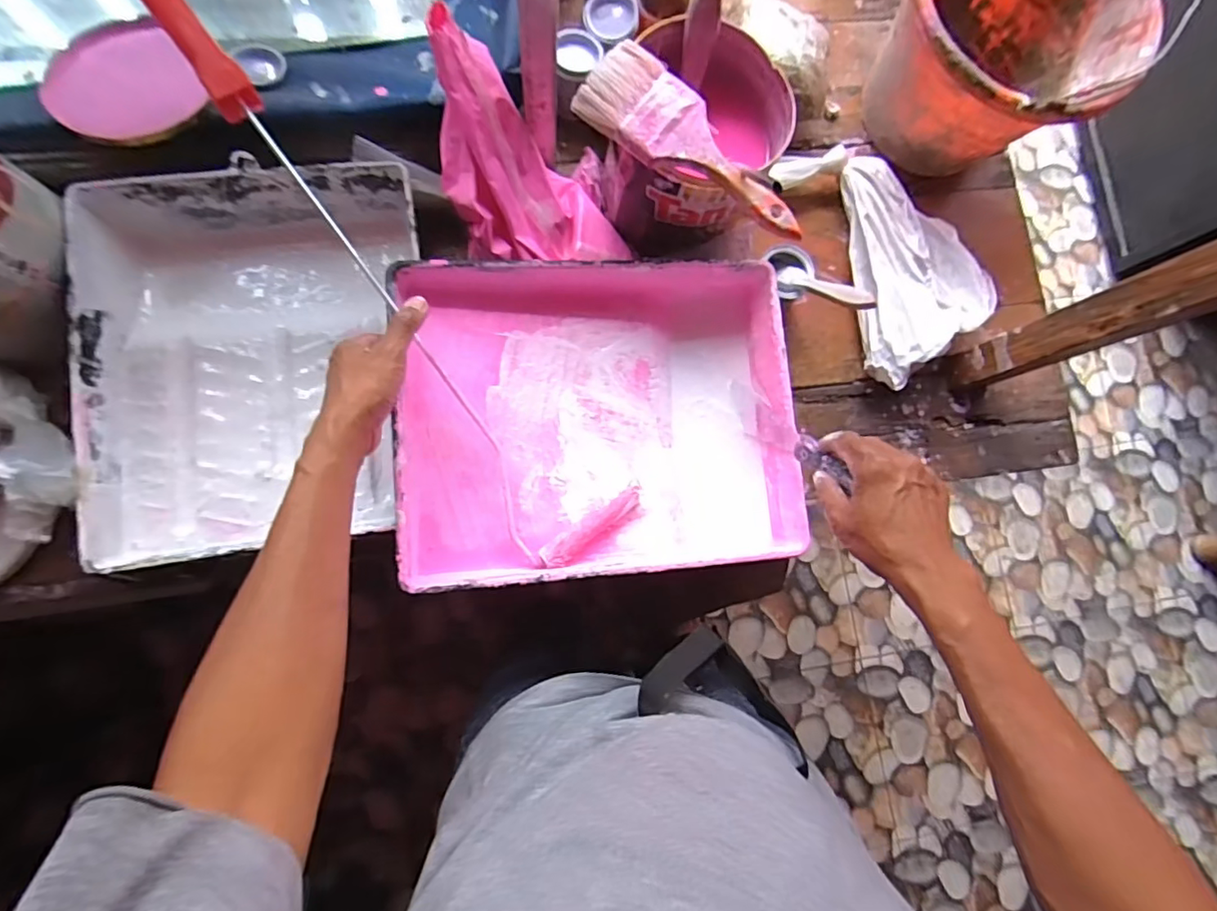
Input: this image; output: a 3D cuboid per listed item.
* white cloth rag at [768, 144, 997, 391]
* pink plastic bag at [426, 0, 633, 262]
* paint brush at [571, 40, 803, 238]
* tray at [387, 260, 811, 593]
[{"bbox_3d":[0.304,-0.220,0.595,0.155,0.044,0.272,-21,86,-7],"label":"white cloth rag"},{"bbox_3d":[-0.066,-0.273,0.518,0.165,0.145,0.156,-3,84,-6],"label":"pink plastic bag"},{"bbox_3d":[0.073,-0.247,0.441,0.196,0.013,0.074,32,82,-1],"label":"paint brush"},{"bbox_3d":[-0.005,-0.034,0.519,0.346,0.088,0.276,-4,84,-6],"label":"tray"}]

